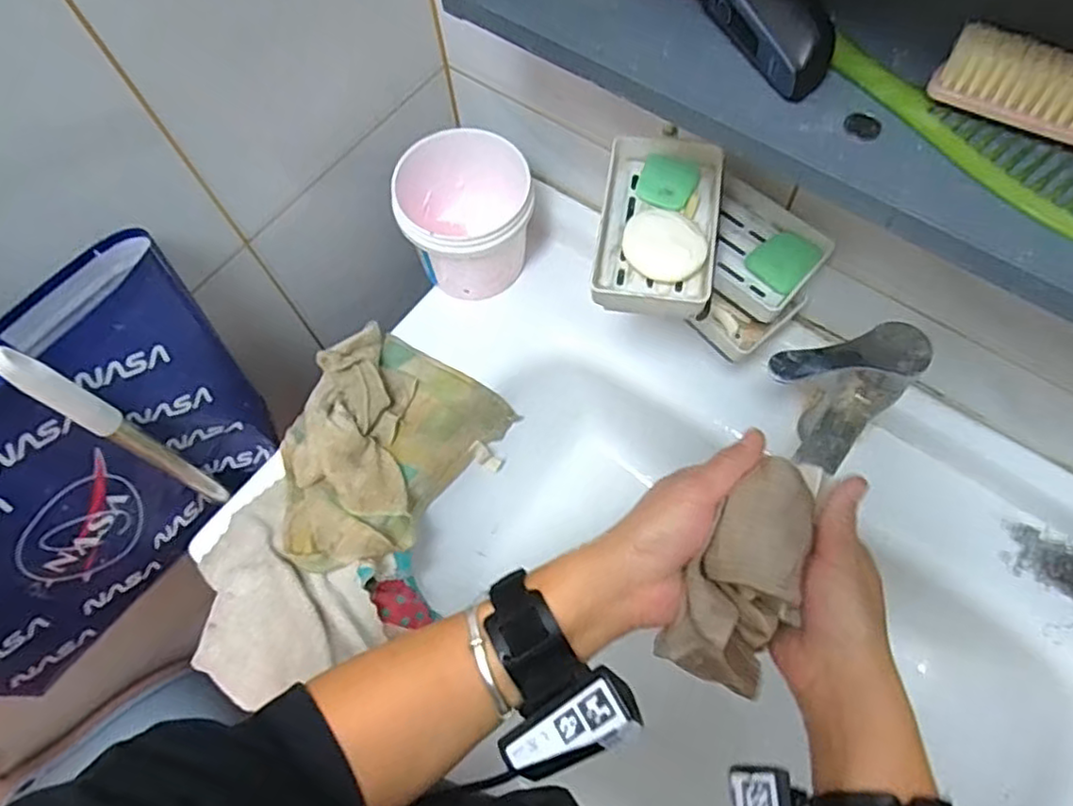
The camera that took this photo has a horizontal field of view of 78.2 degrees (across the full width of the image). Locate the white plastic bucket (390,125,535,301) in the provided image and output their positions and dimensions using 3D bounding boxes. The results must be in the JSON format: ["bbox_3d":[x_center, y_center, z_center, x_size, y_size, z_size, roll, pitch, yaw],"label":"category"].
[{"bbox_3d":[-0.064,-0.176,0.644,0.123,0.120,0.132,-11,66,-1],"label":"white plastic bucket"}]

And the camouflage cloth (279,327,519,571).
[{"bbox_3d":[-0.149,0.046,0.620,0.155,0.096,0.226,32,72,16],"label":"camouflage cloth"}]

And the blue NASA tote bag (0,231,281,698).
[{"bbox_3d":[-0.357,0.031,0.451,0.089,0.335,0.313,32,72,16],"label":"blue NASA tote bag"}]

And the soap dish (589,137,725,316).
[{"bbox_3d":[0.085,-0.124,0.459,0.079,0.025,0.127,9,67,7],"label":"soap dish"}]

